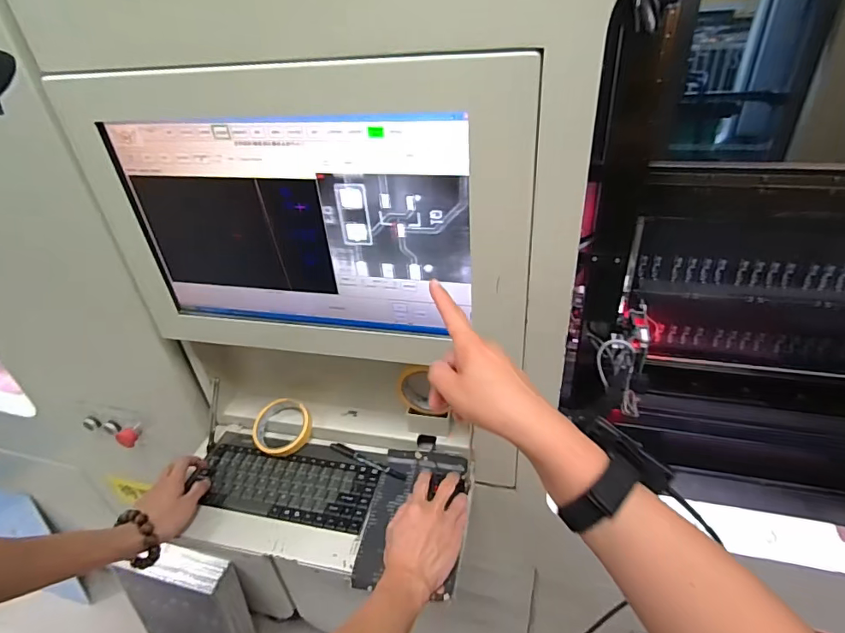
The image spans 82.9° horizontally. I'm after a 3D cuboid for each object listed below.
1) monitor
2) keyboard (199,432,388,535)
[{"bbox_3d":[-0.142,-0.095,0.546,0.399,0.246,0.021,4,36,13],"label":"monitor"},{"bbox_3d":[-0.203,0.243,0.723,0.278,0.015,0.129,5,37,14],"label":"keyboard"}]

